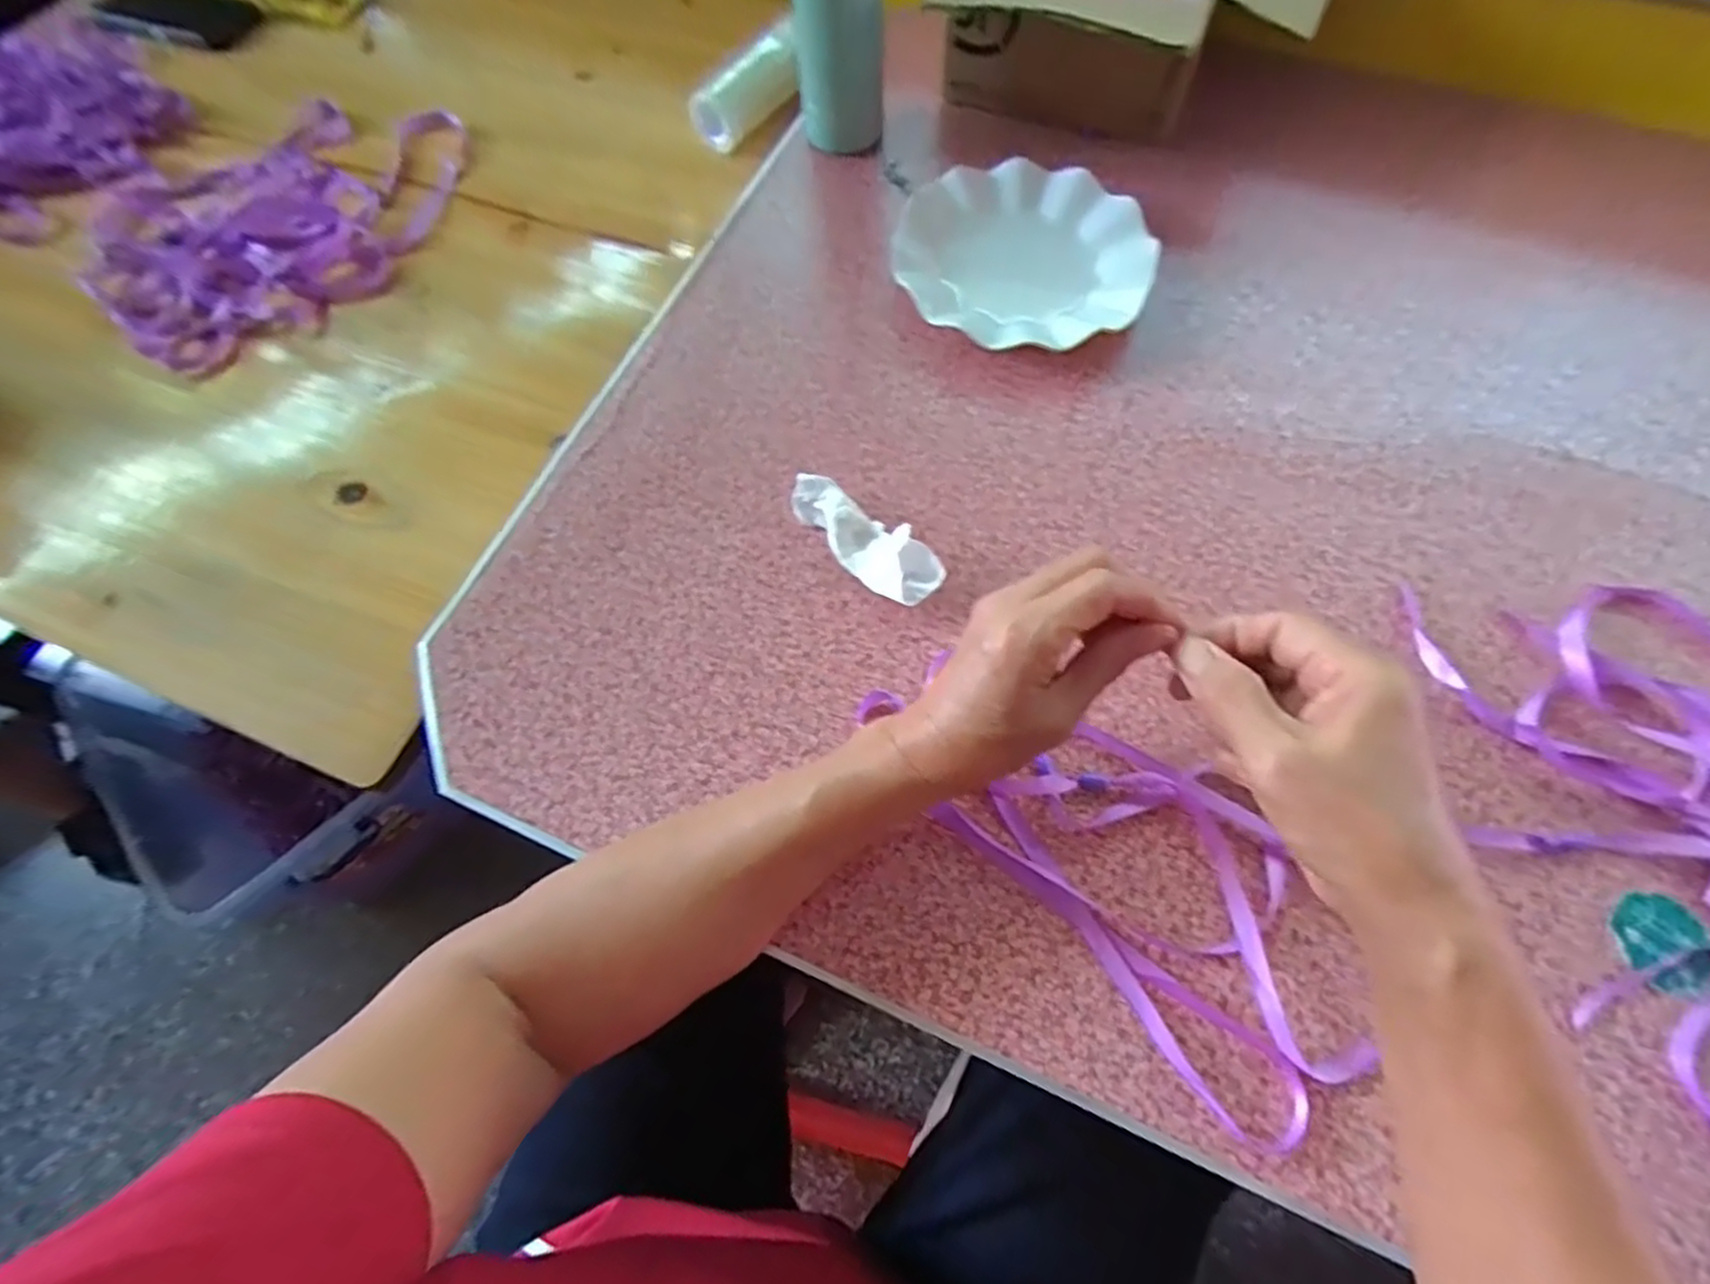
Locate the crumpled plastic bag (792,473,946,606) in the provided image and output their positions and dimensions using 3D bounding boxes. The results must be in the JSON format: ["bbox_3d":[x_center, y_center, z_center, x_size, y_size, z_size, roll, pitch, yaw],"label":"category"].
[{"bbox_3d":[0.006,-0.063,0.445,0.108,0.025,0.037,40,74,16],"label":"crumpled plastic bag"}]

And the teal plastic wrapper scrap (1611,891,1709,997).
[{"bbox_3d":[0.397,0.146,0.350,0.042,0.004,0.045,-1,67,2],"label":"teal plastic wrapper scrap"}]

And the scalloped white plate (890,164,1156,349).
[{"bbox_3d":[0.123,-0.286,0.535,0.182,0.024,0.172,-1,67,2],"label":"scalloped white plate"}]

